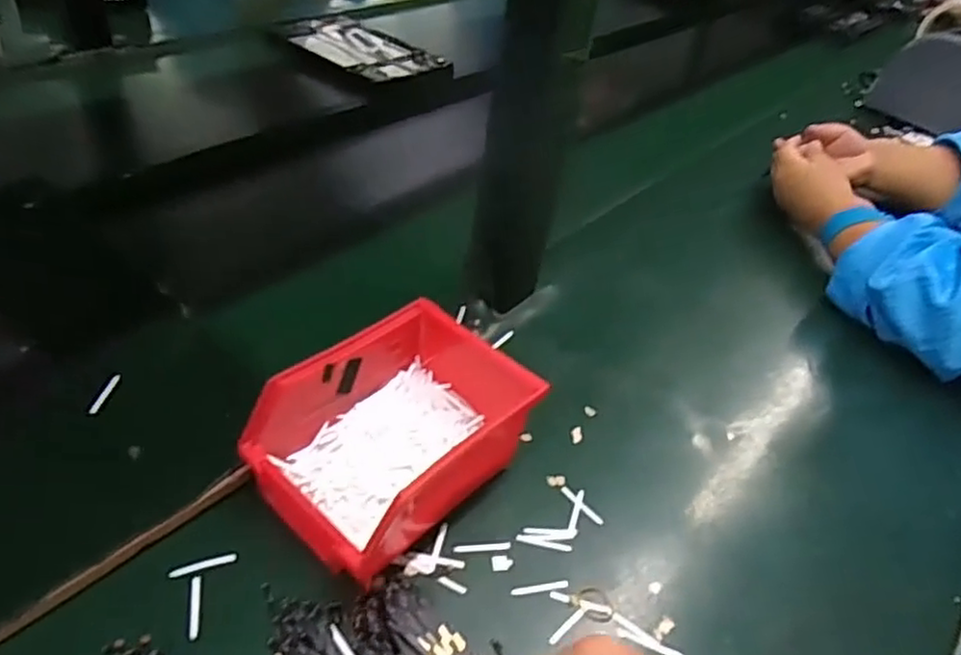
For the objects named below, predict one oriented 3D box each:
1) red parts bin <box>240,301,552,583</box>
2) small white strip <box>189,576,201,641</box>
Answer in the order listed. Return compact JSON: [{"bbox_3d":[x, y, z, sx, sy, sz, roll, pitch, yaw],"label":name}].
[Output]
[{"bbox_3d":[-0.050,0.062,0.391,0.111,0.072,0.149,31,45,25],"label":"red parts bin"},{"bbox_3d":[-0.143,0.138,0.338,0.004,0.004,0.033,-4,41,-15],"label":"small white strip"}]

